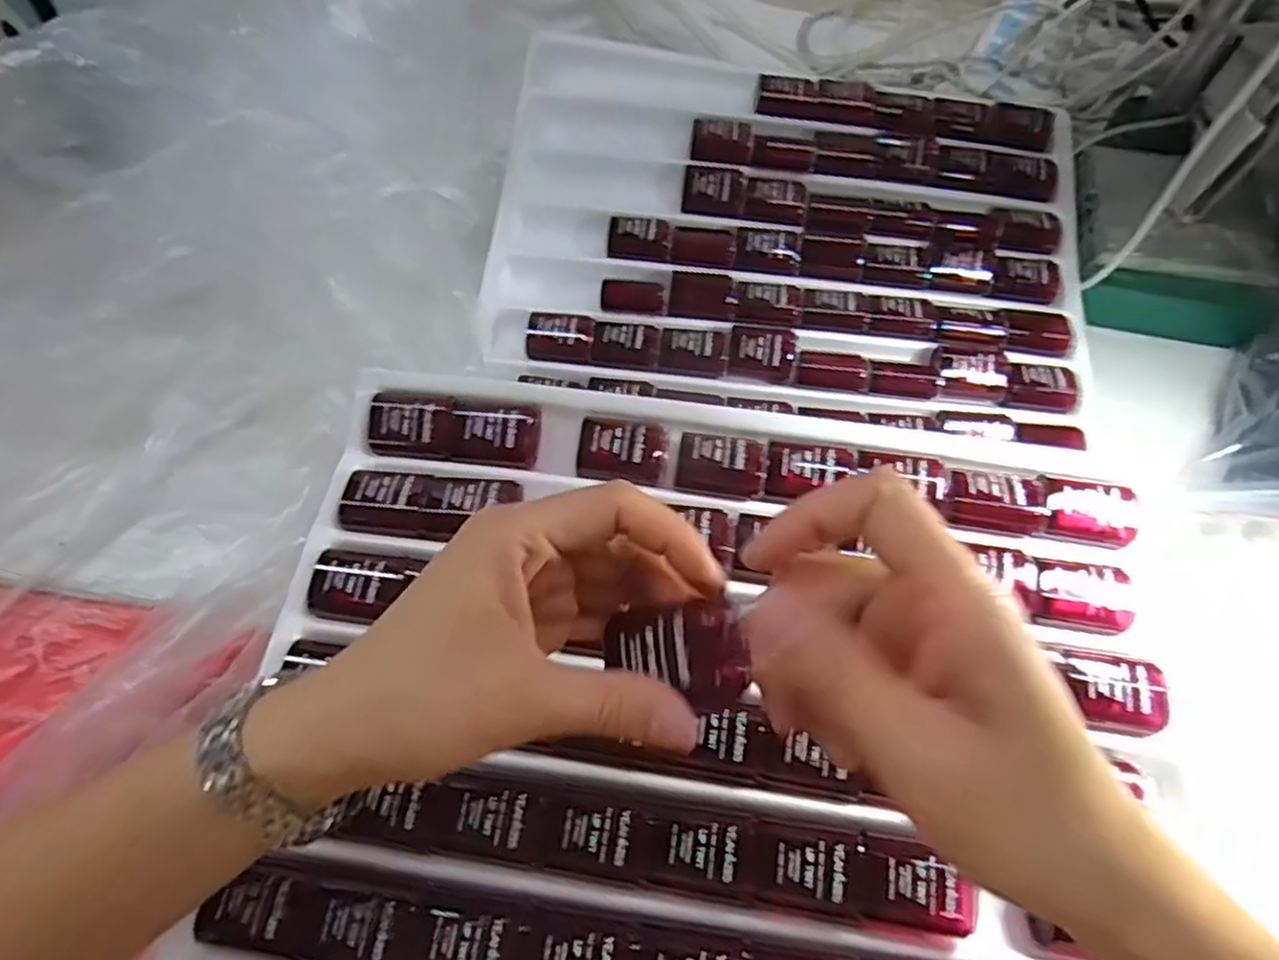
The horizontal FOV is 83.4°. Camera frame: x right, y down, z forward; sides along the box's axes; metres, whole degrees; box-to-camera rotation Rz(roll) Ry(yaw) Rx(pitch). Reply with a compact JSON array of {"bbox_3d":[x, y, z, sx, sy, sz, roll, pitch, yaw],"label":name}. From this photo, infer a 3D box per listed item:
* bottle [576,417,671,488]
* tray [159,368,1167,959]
[{"bbox_3d":[-0.007,-0.014,0.346,0.043,0.014,0.028,5,66,2],"label":"bottle"},{"bbox_3d":[0.024,0.103,0.292,0.364,0.023,0.303,8,66,3],"label":"tray"}]

